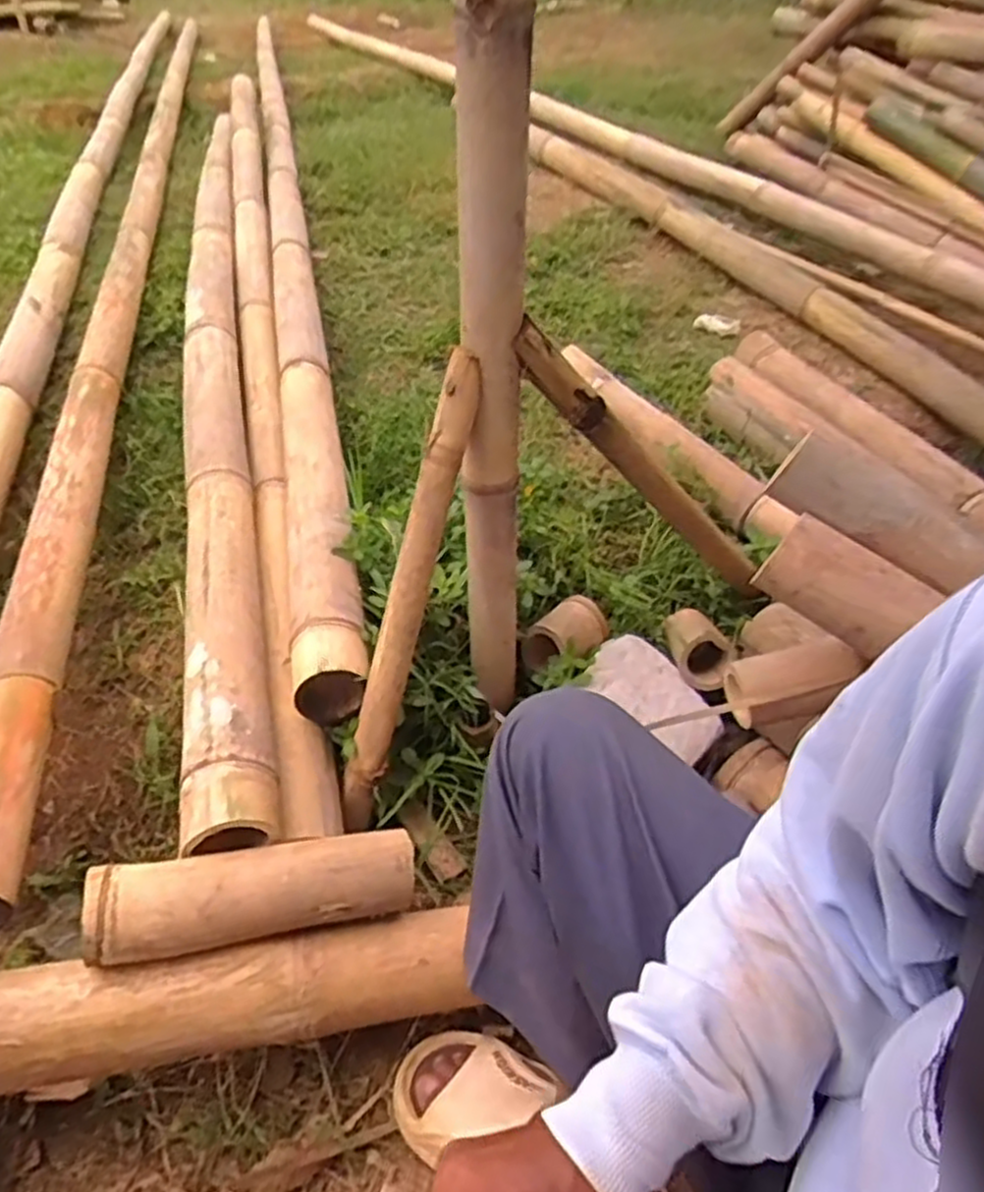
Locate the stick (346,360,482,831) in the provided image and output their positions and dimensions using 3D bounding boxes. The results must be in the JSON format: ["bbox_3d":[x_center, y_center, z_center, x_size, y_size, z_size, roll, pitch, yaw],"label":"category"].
[{"bbox_3d":[-0.085,0.006,0.760,0.037,0.483,0.032,21,15,20],"label":"stick"}]

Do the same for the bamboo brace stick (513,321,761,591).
[{"bbox_3d":[0.181,-0.129,0.861,0.044,0.508,0.032,-39,41,19],"label":"bamboo brace stick"}]

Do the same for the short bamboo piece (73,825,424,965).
[{"bbox_3d":[-0.205,0.262,0.675,0.271,0.058,0.071,-2,41,-23],"label":"short bamboo piece"}]

